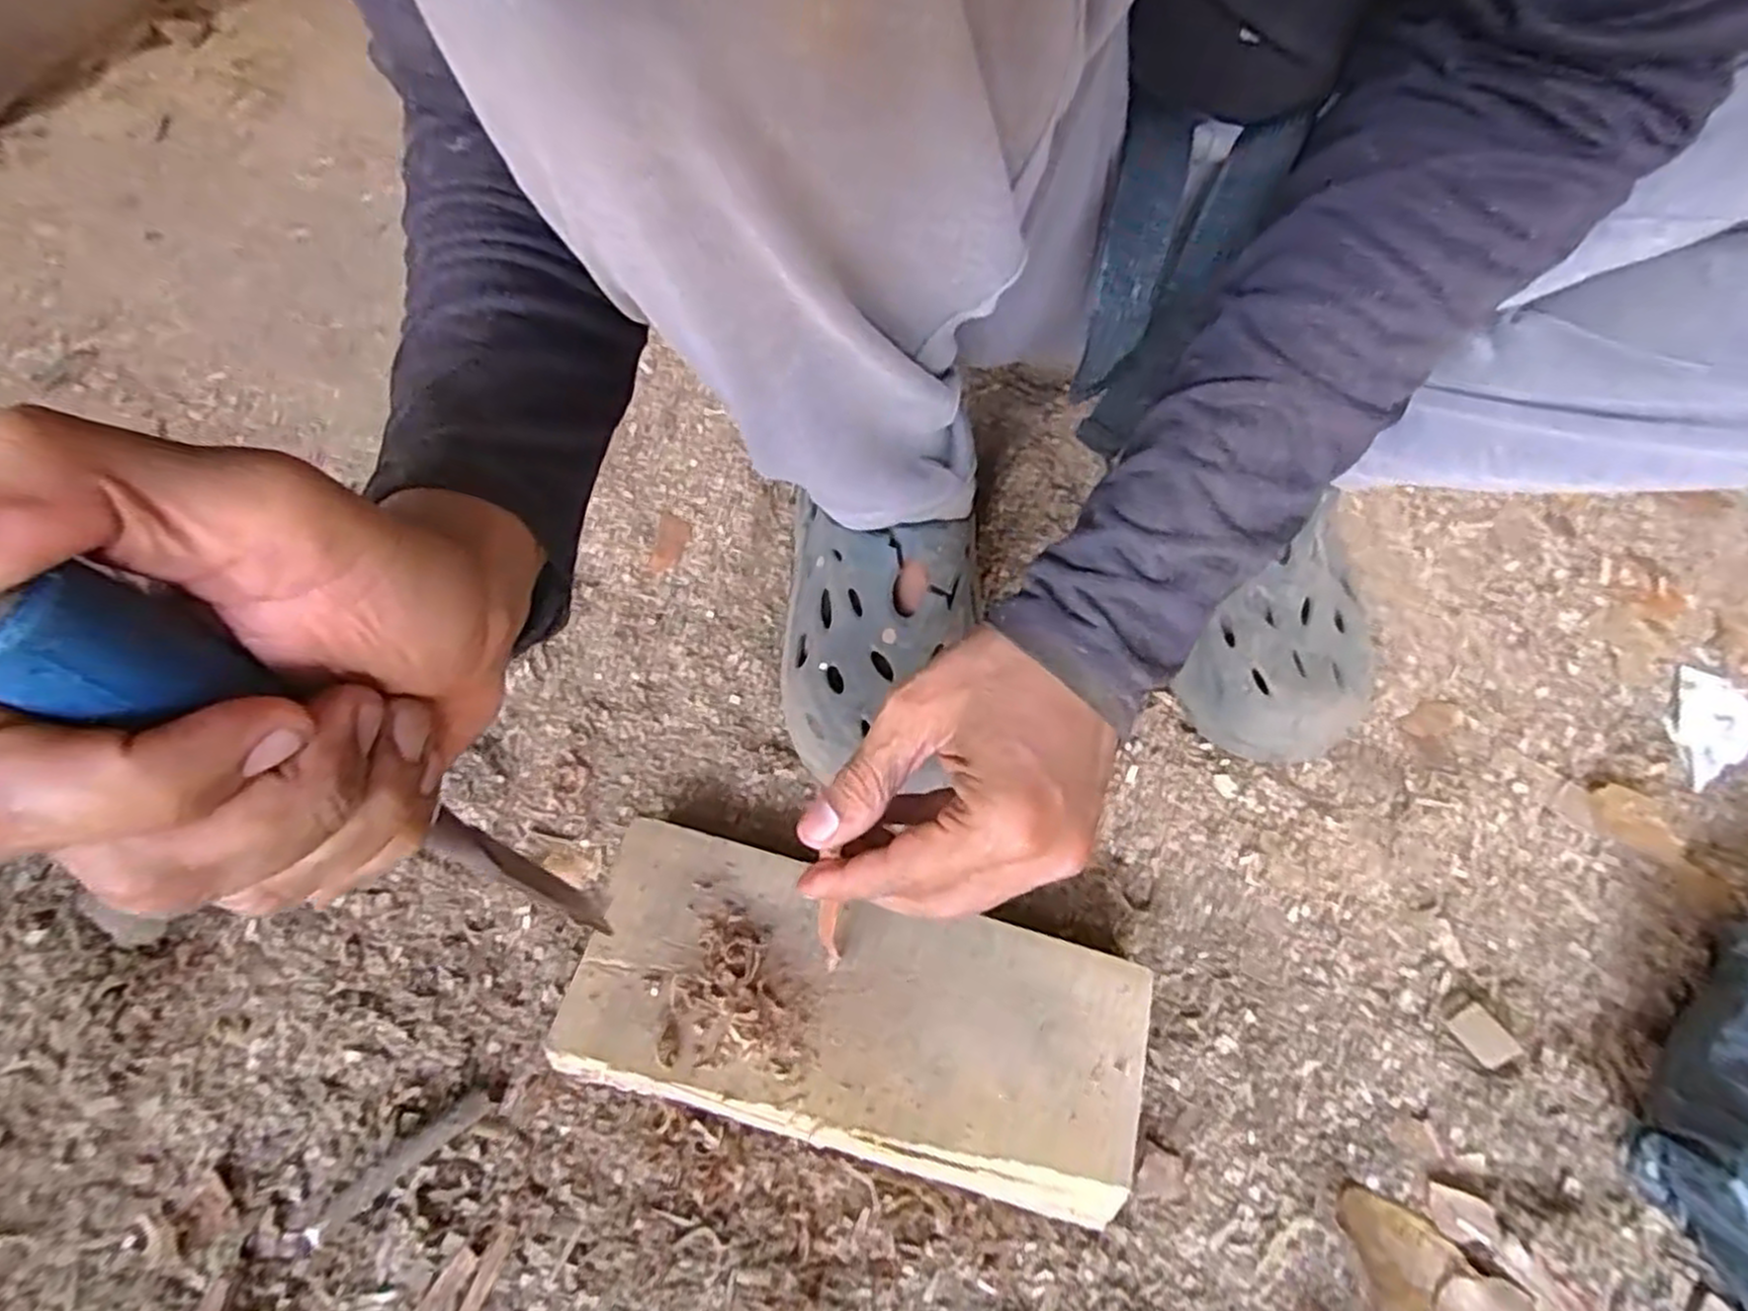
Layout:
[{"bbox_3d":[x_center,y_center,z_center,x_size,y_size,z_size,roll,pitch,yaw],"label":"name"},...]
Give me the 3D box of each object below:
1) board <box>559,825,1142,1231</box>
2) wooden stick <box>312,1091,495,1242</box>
[{"bbox_3d":[-0.010,0.163,0.365,0.251,0.042,0.110,13,61,6],"label":"board"},{"bbox_3d":[-0.203,0.218,0.340,0.075,0.012,0.011,-35,67,-19],"label":"wooden stick"}]

